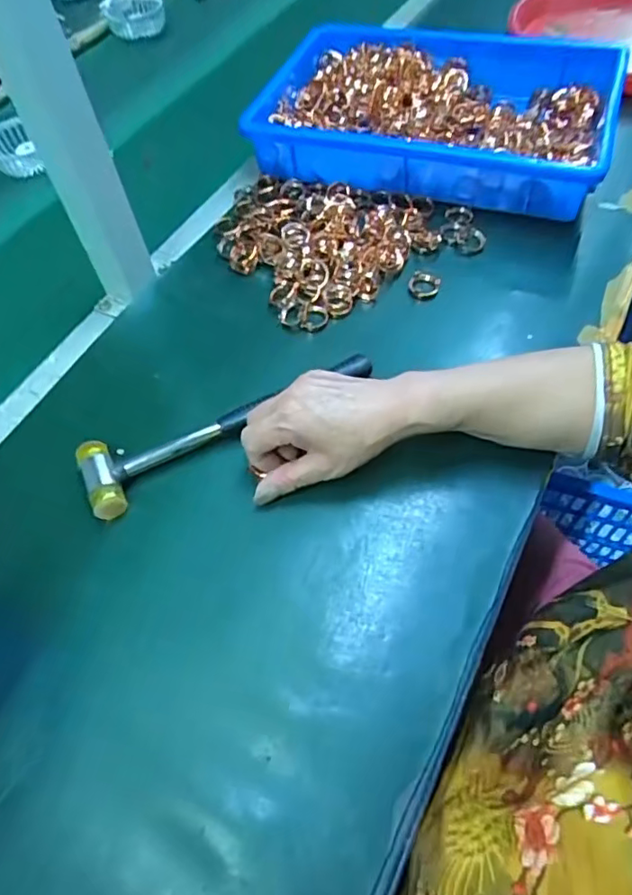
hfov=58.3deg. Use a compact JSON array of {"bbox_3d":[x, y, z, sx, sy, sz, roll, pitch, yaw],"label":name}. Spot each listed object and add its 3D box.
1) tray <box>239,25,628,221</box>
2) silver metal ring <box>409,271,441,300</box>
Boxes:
[{"bbox_3d":[0.143,-0.398,0.665,0.380,0.067,0.300,11,60,10],"label":"tray"},{"bbox_3d":[0.104,-0.156,0.544,0.028,0.005,0.031,17,61,14],"label":"silver metal ring"}]

